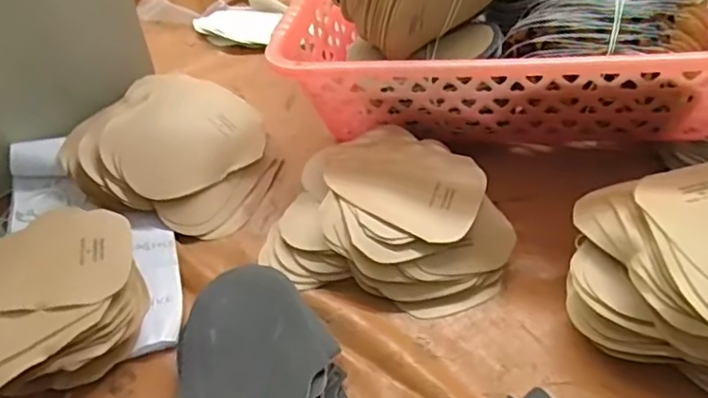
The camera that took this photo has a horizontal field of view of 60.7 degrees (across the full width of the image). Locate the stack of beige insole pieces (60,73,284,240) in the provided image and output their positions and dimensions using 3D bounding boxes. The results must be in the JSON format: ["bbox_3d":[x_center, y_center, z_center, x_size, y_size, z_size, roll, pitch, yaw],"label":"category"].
[{"bbox_3d":[-0.168,-0.047,0.573,0.170,0.074,0.153,14,48,15],"label":"stack of beige insole pieces"}]

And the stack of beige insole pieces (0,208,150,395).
[{"bbox_3d":[-0.240,0.079,0.456,0.159,0.051,0.131,-21,49,-17],"label":"stack of beige insole pieces"}]

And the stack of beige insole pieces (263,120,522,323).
[{"bbox_3d":[0.032,0.011,0.525,0.197,0.049,0.162,7,47,8],"label":"stack of beige insole pieces"}]

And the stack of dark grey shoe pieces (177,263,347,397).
[{"bbox_3d":[-0.073,0.119,0.434,0.109,0.038,0.144,-29,52,-23],"label":"stack of dark grey shoe pieces"}]

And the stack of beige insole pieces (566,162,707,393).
[{"bbox_3d":[0.238,0.057,0.429,0.152,0.107,0.148,8,47,10],"label":"stack of beige insole pieces"}]

